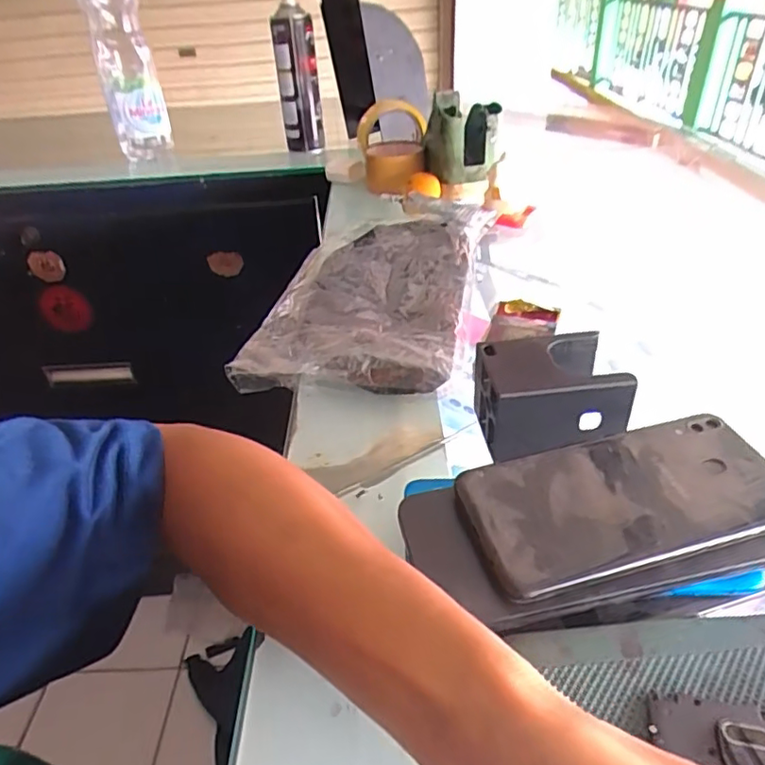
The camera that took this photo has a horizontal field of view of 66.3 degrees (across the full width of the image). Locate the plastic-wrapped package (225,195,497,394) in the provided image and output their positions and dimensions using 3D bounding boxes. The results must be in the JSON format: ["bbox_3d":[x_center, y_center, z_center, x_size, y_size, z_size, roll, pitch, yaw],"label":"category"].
[{"bbox_3d":[0.000,-0.102,0.542,0.169,0.030,0.328,5,37,12],"label":"plastic-wrapped package"}]

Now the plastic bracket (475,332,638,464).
[{"bbox_3d":[0.099,0.007,0.354,0.080,0.052,0.060,-8,36,-5],"label":"plastic bracket"}]

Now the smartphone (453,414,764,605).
[{"bbox_3d":[0.114,0.054,0.280,0.147,0.012,0.068,-11,36,-9],"label":"smartphone"}]

